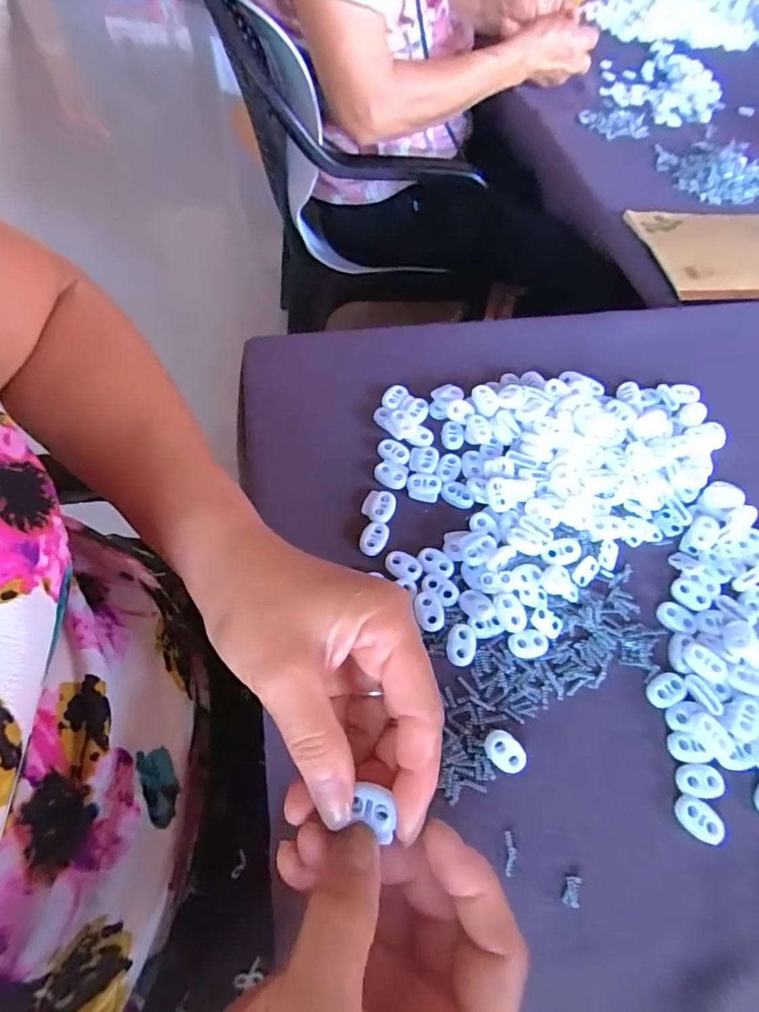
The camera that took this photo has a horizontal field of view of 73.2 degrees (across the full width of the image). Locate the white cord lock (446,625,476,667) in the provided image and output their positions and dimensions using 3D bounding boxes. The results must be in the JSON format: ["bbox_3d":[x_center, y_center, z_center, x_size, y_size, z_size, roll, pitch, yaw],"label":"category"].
[{"bbox_3d":[0.045,0.077,0.281,0.017,0.009,0.022,15,60,7],"label":"white cord lock"}]

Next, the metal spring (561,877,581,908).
[{"bbox_3d":[0.088,0.176,0.233,0.007,0.004,0.012,17,59,6],"label":"metal spring"}]

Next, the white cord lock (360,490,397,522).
[{"bbox_3d":[0.000,0.000,0.324,0.020,0.006,0.023,15,60,6],"label":"white cord lock"}]

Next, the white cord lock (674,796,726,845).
[{"bbox_3d":[0.156,0.153,0.248,0.024,0.004,0.016,33,64,16],"label":"white cord lock"}]

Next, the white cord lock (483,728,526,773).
[{"bbox_3d":[0.063,0.123,0.256,0.022,0.008,0.014,37,65,18],"label":"white cord lock"}]

